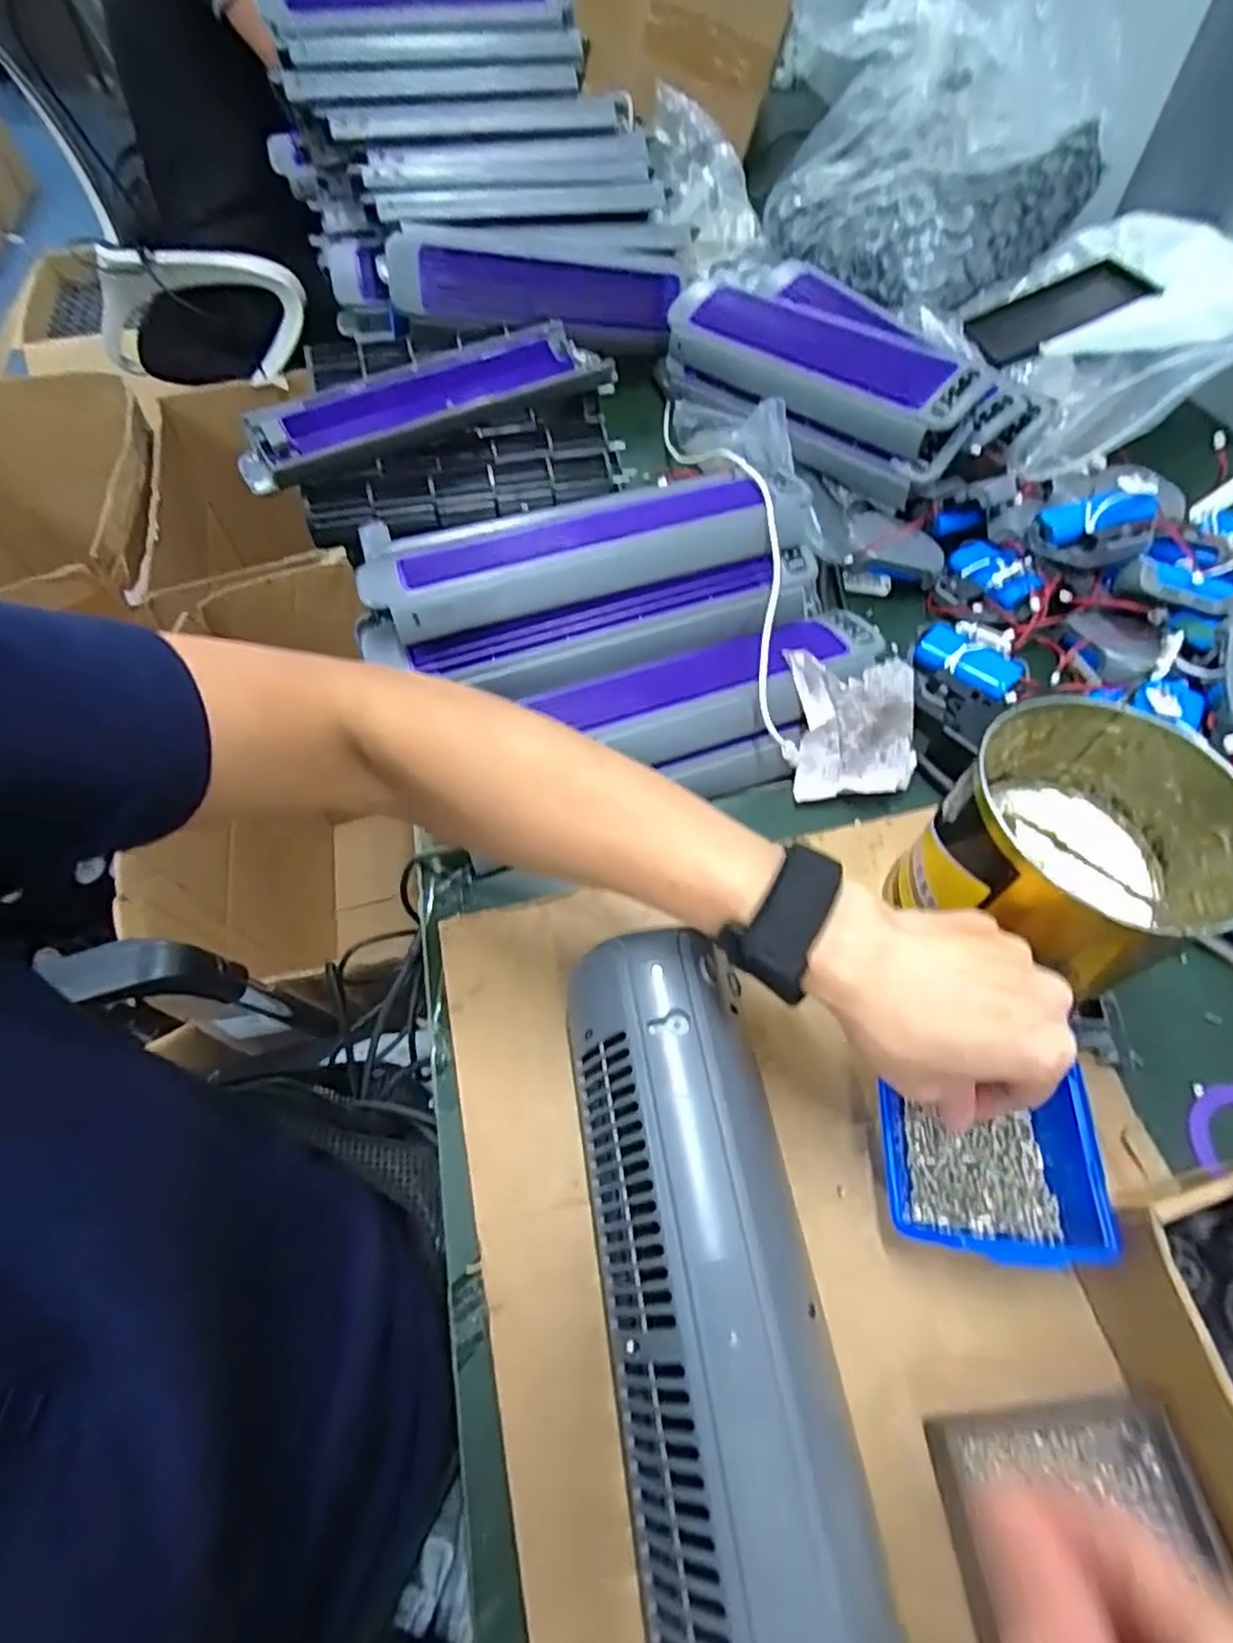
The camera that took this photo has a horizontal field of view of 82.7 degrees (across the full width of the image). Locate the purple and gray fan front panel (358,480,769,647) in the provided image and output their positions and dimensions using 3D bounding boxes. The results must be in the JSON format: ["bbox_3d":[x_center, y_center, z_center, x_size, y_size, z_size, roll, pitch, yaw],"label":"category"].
[{"bbox_3d":[-0.032,-0.179,0.450,0.257,0.023,0.086,-16,59,-9],"label":"purple and gray fan front panel"}]

